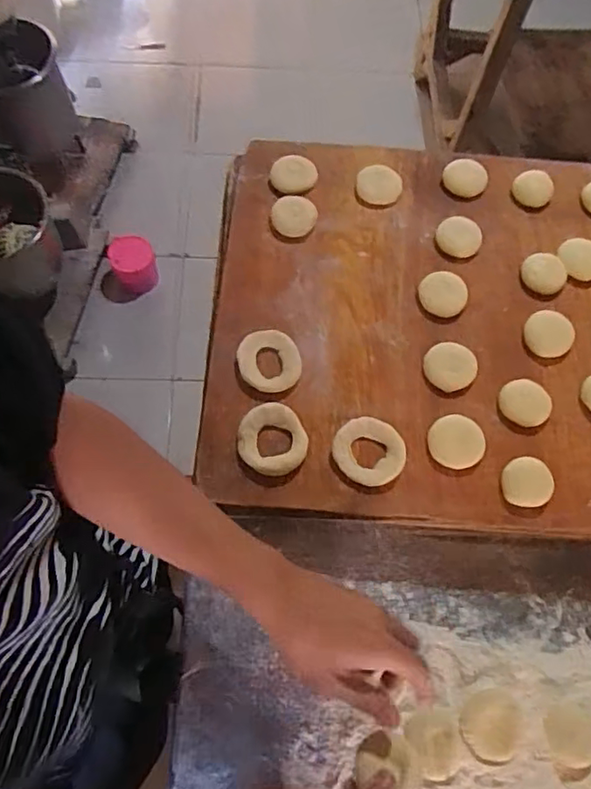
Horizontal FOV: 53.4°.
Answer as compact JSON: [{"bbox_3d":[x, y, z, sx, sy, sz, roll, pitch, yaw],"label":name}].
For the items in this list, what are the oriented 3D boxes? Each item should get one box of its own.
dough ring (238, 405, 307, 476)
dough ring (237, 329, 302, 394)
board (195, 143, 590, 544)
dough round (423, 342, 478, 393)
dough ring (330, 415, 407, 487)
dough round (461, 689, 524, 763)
[{"bbox_3d":[-0.020,0.042,0.546,0.063,0.013,0.065,1,68,-2],"label":"dough ring"},{"bbox_3d":[-0.026,-0.033,0.575,0.060,0.010,0.064,1,68,-2],"label":"dough ring"},{"bbox_3d":[0.217,-0.076,0.603,0.603,0.040,0.426,3,66,1],"label":"board"},{"bbox_3d":[0.151,-0.028,0.573,0.049,0.011,0.048,1,68,-2],"label":"dough round"},{"bbox_3d":[0.068,0.050,0.534,0.064,0.010,0.060,1,68,-2],"label":"dough ring"},{"bbox_3d":[0.170,0.286,0.505,0.049,0.020,0.050,0,65,0],"label":"dough round"}]

